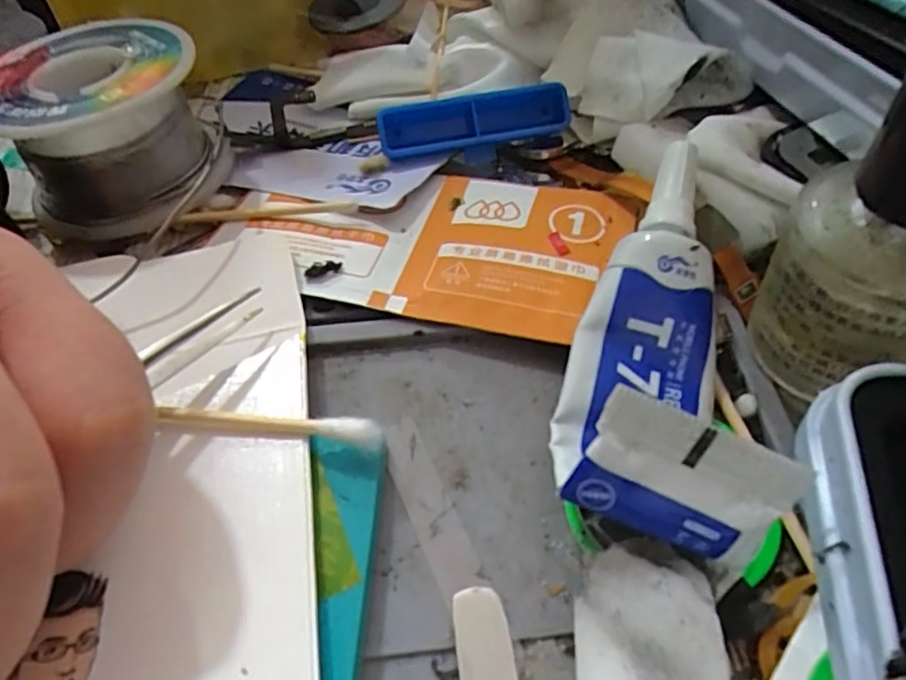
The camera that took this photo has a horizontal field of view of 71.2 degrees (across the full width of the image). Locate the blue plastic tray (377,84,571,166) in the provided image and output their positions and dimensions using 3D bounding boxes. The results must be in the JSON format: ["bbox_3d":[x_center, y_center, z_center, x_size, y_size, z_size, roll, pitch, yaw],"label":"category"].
[{"bbox_3d":[0.006,-0.060,0.174,0.052,0.011,0.015,-9,54,-11],"label":"blue plastic tray"}]

